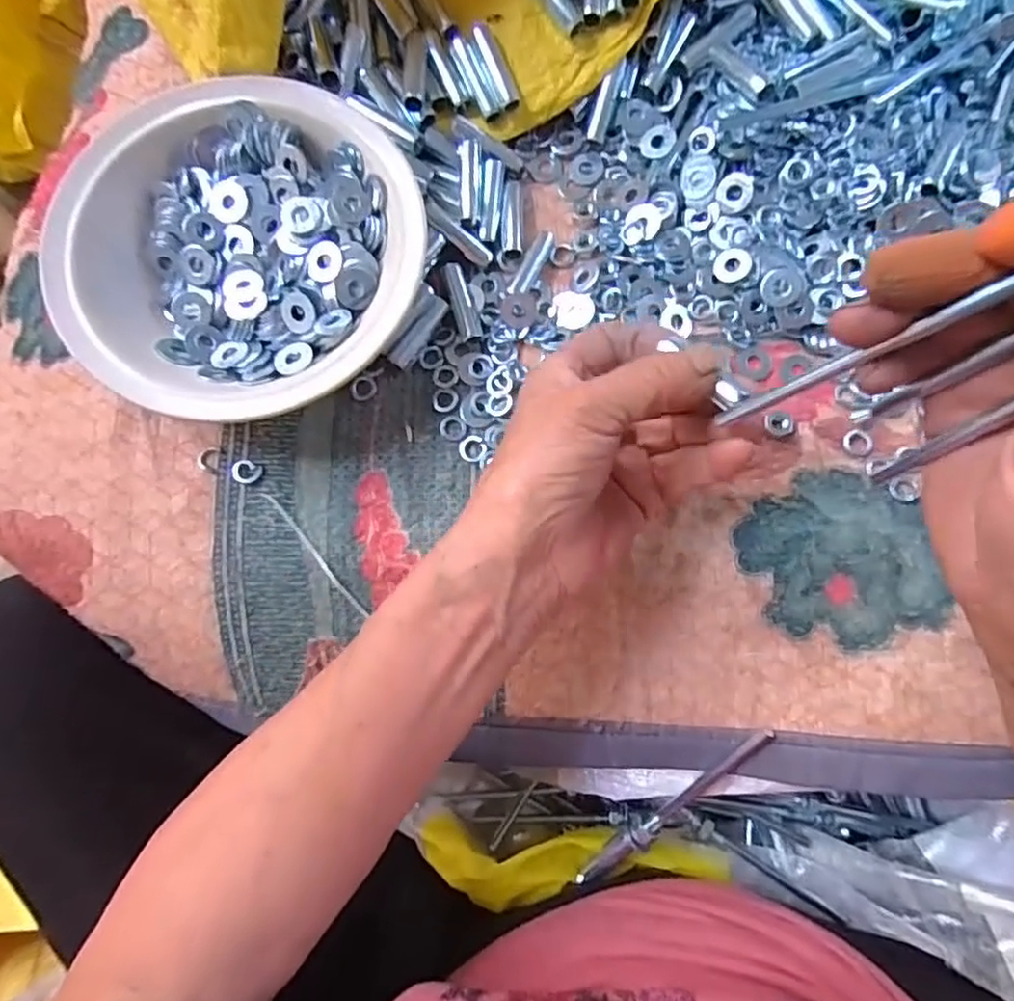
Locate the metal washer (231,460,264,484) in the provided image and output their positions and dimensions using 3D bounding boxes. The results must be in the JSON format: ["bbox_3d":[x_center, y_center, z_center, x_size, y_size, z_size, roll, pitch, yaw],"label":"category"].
[{"bbox_3d":[-0.130,-0.014,0.319,0.014,0.004,0.011,21,82,6],"label":"metal washer"}]

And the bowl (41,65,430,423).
[{"bbox_3d":[-0.123,-0.119,0.314,0.163,0.056,0.166,0,81,2],"label":"bowl"}]

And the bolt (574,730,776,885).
[{"bbox_3d":[0.084,0.161,0.333,0.011,0.010,0.140,43,112,8],"label":"bolt"}]

